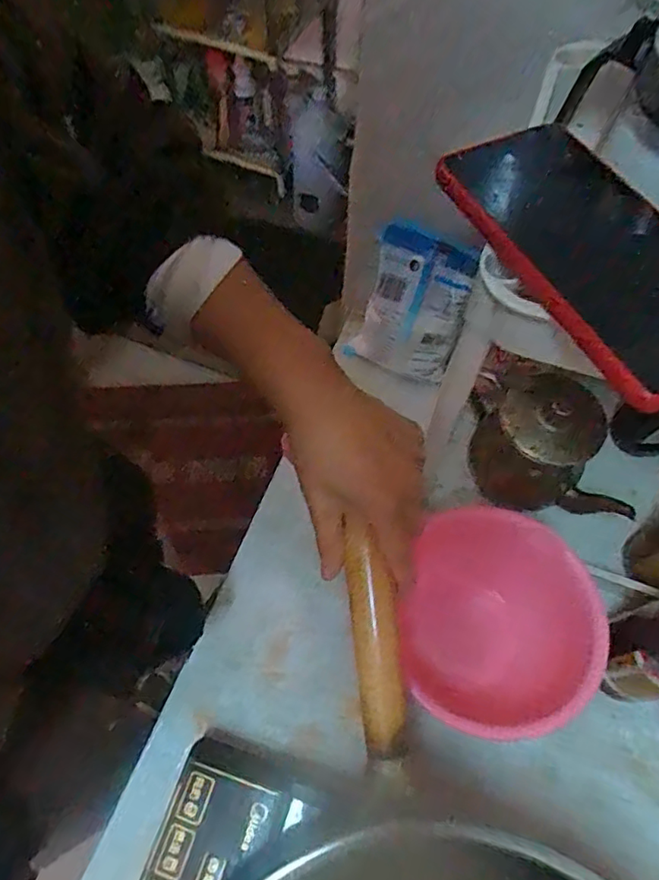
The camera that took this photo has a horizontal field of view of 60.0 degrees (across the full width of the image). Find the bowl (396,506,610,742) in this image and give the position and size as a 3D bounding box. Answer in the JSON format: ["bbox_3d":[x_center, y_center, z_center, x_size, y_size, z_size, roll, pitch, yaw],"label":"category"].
[{"bbox_3d":[0.125,0.137,0.422,0.138,0.061,0.151,20,64,8],"label":"bowl"}]

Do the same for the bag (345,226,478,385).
[{"bbox_3d":[0.079,-0.124,0.542,0.100,0.149,0.023,31,48,15],"label":"bag"}]

